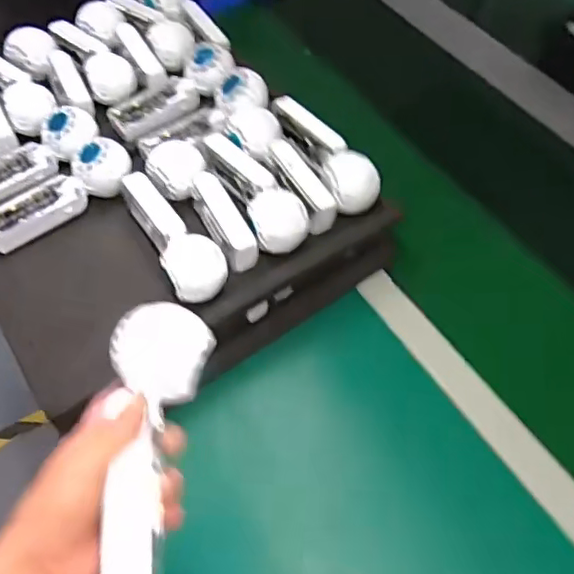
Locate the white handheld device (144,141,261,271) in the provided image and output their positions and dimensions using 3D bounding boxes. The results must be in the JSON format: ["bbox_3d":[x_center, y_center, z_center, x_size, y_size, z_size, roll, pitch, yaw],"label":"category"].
[{"bbox_3d":[-0.095,-0.091,0.652,0.058,0.033,0.180,-25,58,-18],"label":"white handheld device"}]

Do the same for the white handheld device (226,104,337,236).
[{"bbox_3d":[-0.010,-0.134,0.676,0.055,0.047,0.172,-24,58,-17],"label":"white handheld device"}]

